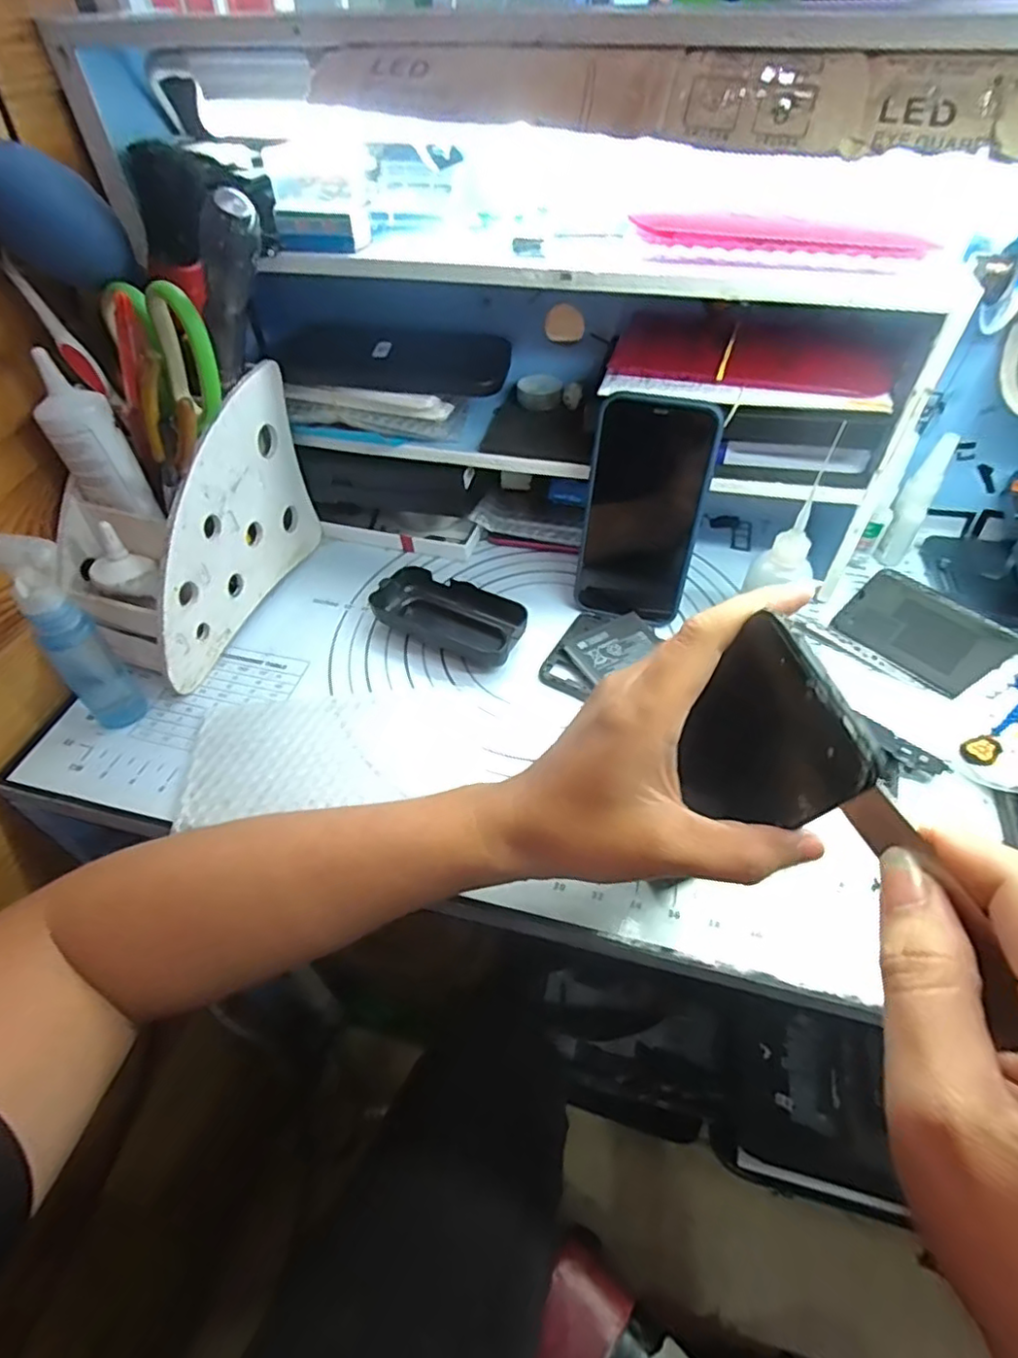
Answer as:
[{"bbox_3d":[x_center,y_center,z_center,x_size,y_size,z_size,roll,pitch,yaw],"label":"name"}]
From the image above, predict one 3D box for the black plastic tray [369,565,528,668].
[{"bbox_3d":[-0.040,-0.046,0.445,0.110,0.027,0.043,22,53,19],"label":"black plastic tray"}]

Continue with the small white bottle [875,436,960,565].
[{"bbox_3d":[0.291,-0.128,0.445,0.021,0.085,0.017,28,55,23],"label":"small white bottle"}]

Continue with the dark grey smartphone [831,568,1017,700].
[{"bbox_3d":[0.303,-0.017,0.414,0.156,0.014,0.075,36,58,28],"label":"dark grey smartphone"}]

